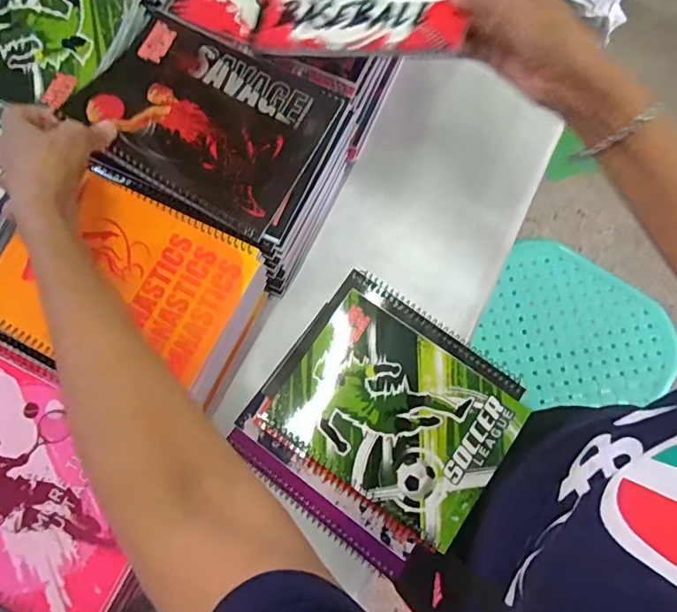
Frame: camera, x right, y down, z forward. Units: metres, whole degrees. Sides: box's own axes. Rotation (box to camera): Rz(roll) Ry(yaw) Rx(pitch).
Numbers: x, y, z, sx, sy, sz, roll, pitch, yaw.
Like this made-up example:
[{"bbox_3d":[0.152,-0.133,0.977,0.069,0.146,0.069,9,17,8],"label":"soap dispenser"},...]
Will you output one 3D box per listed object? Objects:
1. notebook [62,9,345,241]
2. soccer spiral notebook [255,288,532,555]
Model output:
[{"bbox_3d":[-0.116,-0.166,0.440,0.189,0.014,0.147,28,77,2],"label":"notebook"},{"bbox_3d":[0.052,0.100,0.468,0.200,0.007,0.152,35,81,7],"label":"soccer spiral notebook"}]

